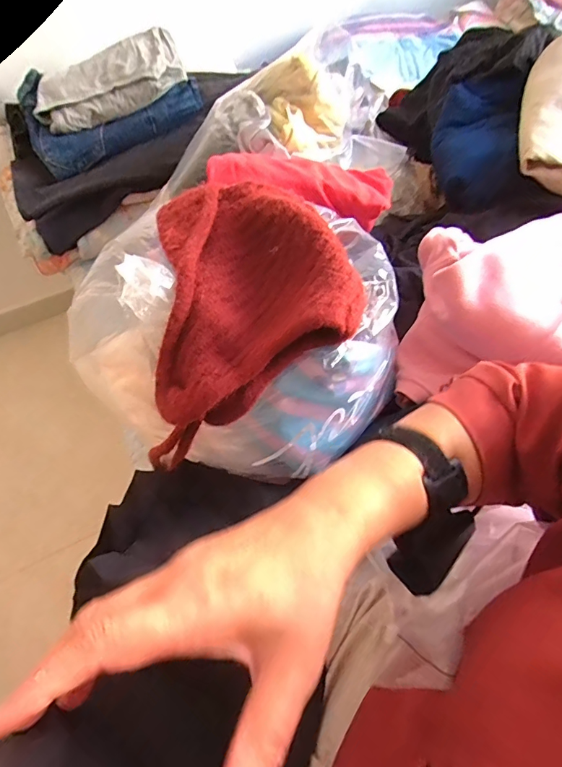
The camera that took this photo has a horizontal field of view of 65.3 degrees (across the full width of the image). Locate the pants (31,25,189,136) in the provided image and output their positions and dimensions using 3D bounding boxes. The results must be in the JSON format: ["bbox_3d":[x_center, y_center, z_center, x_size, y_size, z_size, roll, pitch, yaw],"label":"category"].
[{"bbox_3d":[-0.327,-0.567,0.834,0.282,0.064,0.114,-20,59,4],"label":"pants"}]

